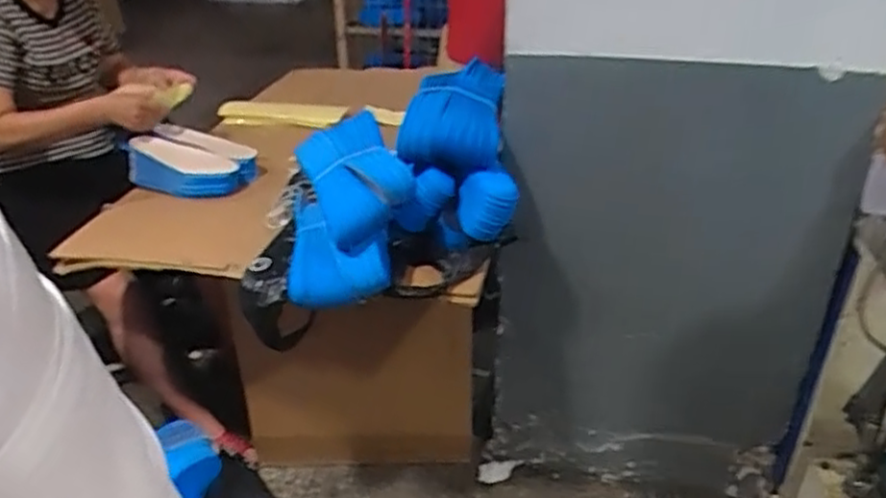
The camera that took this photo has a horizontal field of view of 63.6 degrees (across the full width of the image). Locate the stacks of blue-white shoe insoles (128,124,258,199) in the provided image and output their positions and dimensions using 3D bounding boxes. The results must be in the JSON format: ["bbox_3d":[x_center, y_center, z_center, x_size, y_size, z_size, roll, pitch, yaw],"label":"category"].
[{"bbox_3d":[-0.543,-0.191,1.562,0.262,0.107,0.129,8,31,15],"label":"stacks of blue-white shoe insoles"}]

